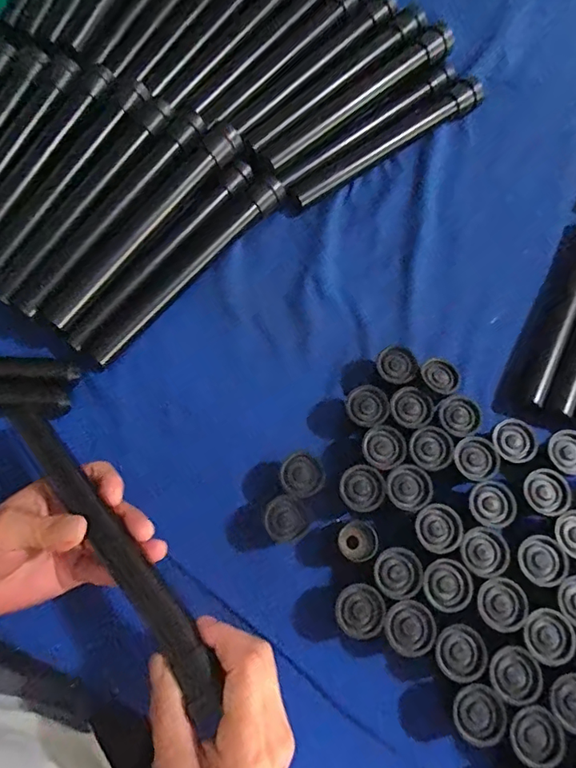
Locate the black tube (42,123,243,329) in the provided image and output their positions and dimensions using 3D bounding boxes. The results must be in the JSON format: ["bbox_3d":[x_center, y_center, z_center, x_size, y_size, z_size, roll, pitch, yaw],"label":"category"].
[{"bbox_3d":[-0.131,-0.152,0.443,0.026,0.022,0.246,38,74,12],"label":"black tube"}]

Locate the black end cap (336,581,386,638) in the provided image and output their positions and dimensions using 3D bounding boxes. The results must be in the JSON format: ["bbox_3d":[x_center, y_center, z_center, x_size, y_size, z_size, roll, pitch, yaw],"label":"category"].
[{"bbox_3d":[0.053,0.168,0.356,0.035,0.031,0.035,0,70,0],"label":"black end cap"}]

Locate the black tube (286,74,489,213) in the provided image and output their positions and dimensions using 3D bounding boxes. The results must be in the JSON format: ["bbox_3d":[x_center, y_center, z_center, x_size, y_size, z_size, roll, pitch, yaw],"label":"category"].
[{"bbox_3d":[0.106,-0.254,0.509,0.239,0.025,0.030,-33,74,-11],"label":"black tube"}]

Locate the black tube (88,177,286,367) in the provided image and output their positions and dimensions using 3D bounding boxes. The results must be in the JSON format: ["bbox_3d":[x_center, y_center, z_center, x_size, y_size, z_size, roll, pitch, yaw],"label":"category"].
[{"bbox_3d":[-0.090,-0.110,0.455,0.022,0.022,0.242,40,75,13],"label":"black tube"}]

